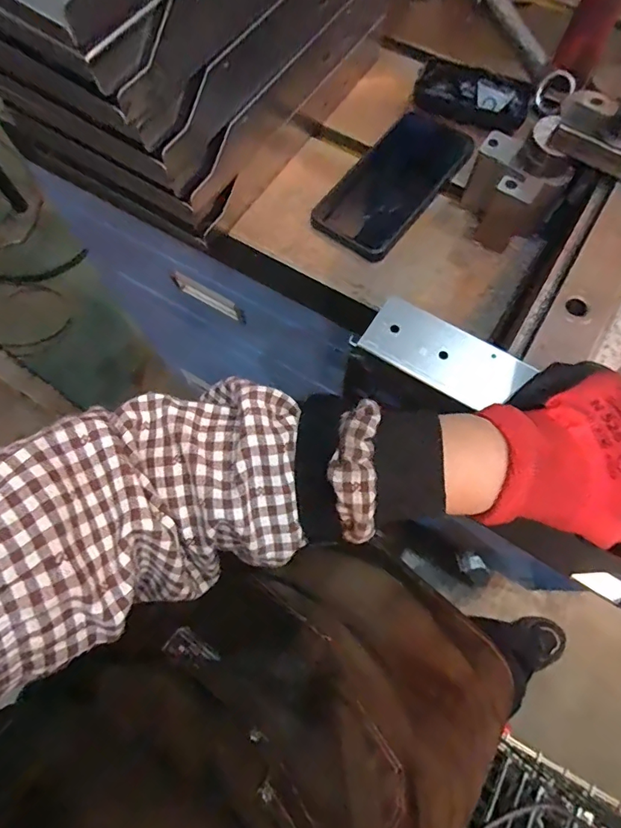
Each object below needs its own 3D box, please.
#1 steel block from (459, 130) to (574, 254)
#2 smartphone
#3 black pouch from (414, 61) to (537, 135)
[{"bbox_3d":[0.168,-0.185,0.403,0.076,0.062,0.065,33,74,11],"label":"steel block"},{"bbox_3d":[0.082,-0.225,0.444,0.080,0.009,0.175,35,74,12],"label":"smartphone"},{"bbox_3d":[0.162,-0.317,0.468,0.111,0.025,0.045,19,72,7],"label":"black pouch"}]

